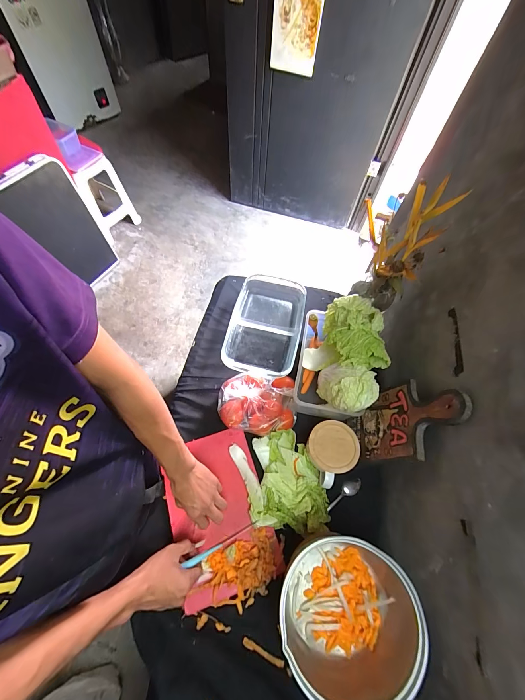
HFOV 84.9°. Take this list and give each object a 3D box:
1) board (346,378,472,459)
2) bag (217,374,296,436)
[{"bbox_3d":[0.243,0.131,0.517,0.015,0.258,0.127,17,64,-14],"label":"board"},{"bbox_3d":[-0.012,0.113,0.631,0.164,0.077,0.129,7,63,0],"label":"bag"}]

